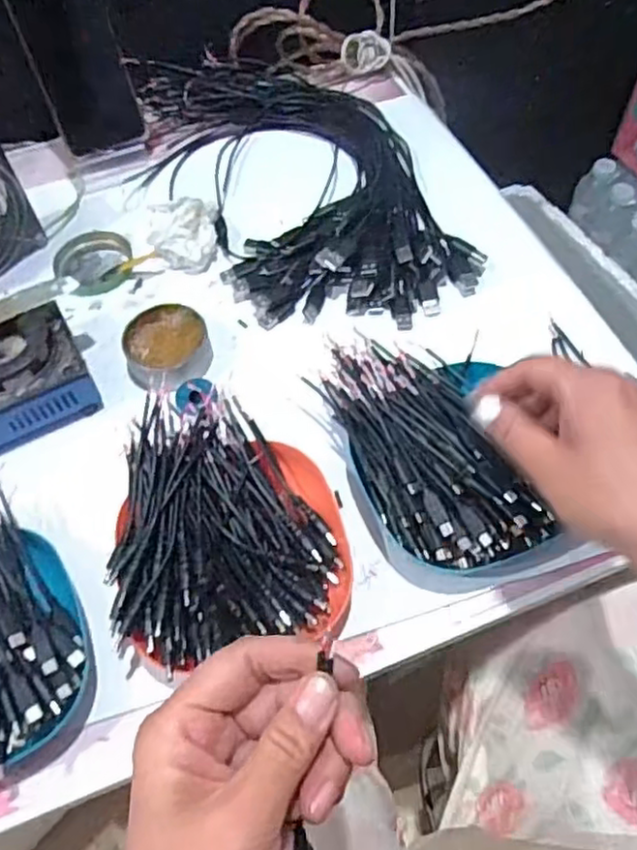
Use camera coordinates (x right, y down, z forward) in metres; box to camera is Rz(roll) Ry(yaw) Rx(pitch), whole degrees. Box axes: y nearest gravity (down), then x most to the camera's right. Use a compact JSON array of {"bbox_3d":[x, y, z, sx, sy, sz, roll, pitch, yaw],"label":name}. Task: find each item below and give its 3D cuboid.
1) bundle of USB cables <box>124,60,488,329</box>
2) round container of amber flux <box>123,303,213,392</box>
[{"bbox_3d":[-0.019,-0.224,0.605,0.202,0.033,0.361,-25,62,-11],"label":"bundle of USB cables"},{"bbox_3d":[-0.117,-0.058,0.523,0.066,0.024,0.065,-1,60,2],"label":"round container of amber flux"}]

